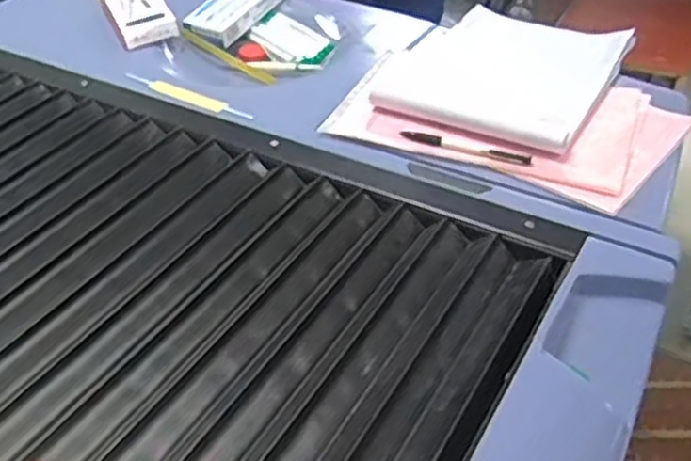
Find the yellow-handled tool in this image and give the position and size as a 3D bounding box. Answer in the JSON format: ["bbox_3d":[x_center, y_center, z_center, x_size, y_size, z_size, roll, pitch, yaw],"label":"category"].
[{"bbox_3d":[-0.184,-0.157,0.858,0.188,0.009,0.022,25,44,28],"label":"yellow-handled tool"}]

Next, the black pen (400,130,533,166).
[{"bbox_3d":[0.120,-0.085,0.747,0.133,0.006,0.016,17,40,19],"label":"black pen"}]

